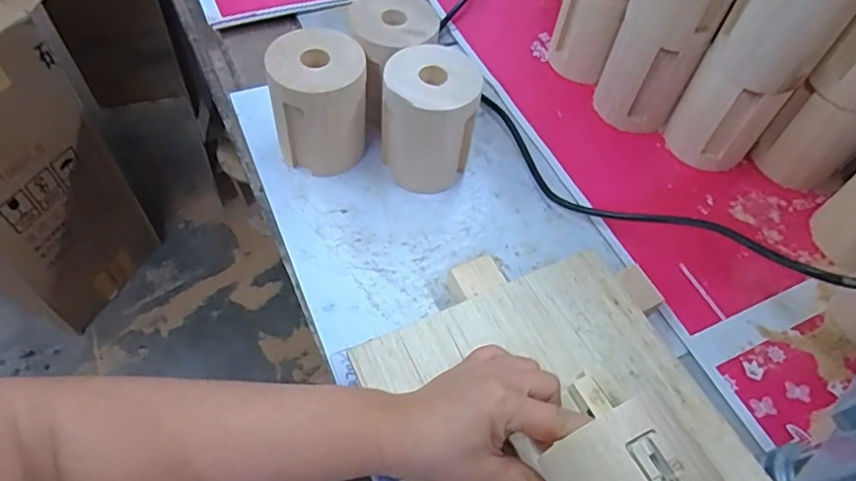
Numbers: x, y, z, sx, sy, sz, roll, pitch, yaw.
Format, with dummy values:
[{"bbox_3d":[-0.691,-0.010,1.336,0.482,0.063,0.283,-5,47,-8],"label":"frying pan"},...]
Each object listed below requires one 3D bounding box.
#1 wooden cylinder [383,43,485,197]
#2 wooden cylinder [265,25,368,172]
[{"bbox_3d":[0.000,-0.104,0.490,0.076,0.101,0.076,0,55,-4],"label":"wooden cylinder"},{"bbox_3d":[-0.092,-0.116,0.490,0.077,0.102,0.074,-4,56,-8],"label":"wooden cylinder"}]

